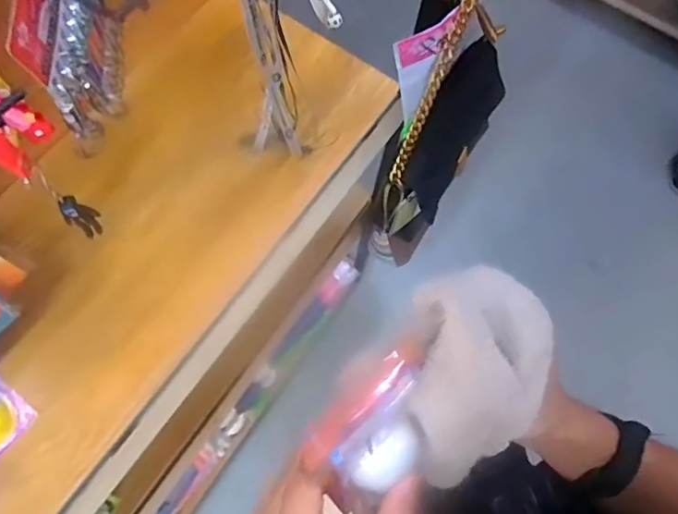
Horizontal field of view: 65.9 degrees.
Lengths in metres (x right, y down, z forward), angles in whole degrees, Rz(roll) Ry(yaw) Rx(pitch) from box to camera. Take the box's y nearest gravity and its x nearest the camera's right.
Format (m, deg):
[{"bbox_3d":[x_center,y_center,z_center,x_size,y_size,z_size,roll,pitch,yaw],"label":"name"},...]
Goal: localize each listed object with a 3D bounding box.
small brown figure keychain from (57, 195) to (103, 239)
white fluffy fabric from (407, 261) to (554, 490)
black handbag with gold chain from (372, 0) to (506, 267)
[{"bbox_3d":[-0.244,-0.038,0.499,0.011,0.074,0.025,43,75,11],"label":"small brown figure keychain"},{"bbox_3d":[0.078,0.065,0.273,0.092,0.022,0.115,-2,100,-27],"label":"white fluffy fabric"},{"bbox_3d":[0.150,-0.187,0.702,0.097,0.310,0.299,28,72,7],"label":"black handbag with gold chain"}]

